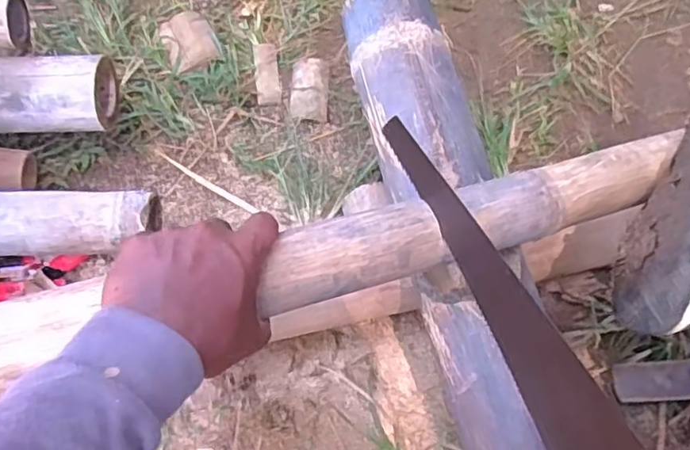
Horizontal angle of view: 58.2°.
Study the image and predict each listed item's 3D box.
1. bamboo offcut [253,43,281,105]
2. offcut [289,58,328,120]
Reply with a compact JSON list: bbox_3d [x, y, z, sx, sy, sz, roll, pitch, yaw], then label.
[{"bbox_3d":[-0.102,-0.199,0.808,0.030,0.008,0.096,-6,62,-4],"label":"bamboo offcut"},{"bbox_3d":[-0.046,-0.177,0.805,0.047,0.013,0.099,0,62,-1],"label":"offcut"}]

